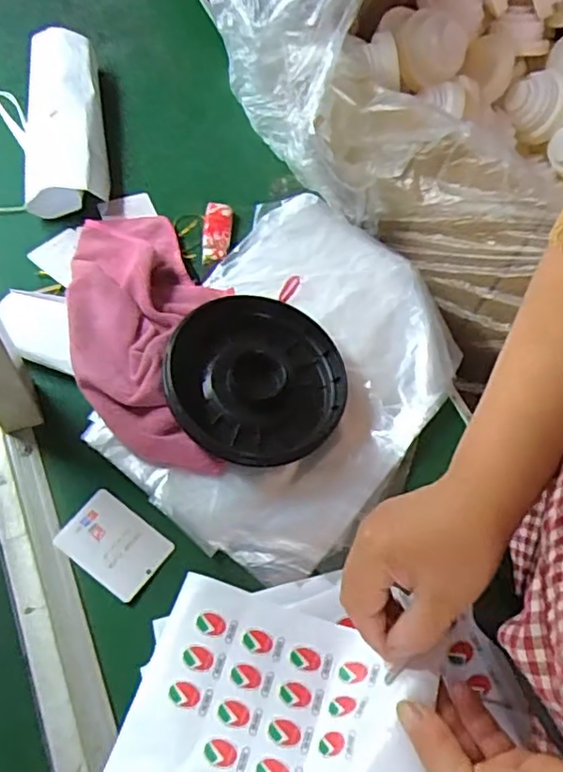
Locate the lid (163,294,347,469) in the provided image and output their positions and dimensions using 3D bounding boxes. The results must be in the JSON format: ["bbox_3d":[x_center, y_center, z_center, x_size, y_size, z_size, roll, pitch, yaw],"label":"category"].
[{"bbox_3d":[-0.018,-0.009,0.482,0.146,0.039,0.134,2,61,-4],"label":"lid"}]

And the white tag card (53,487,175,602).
[{"bbox_3d":[-0.117,0.110,0.429,0.070,0.004,0.050,33,63,13],"label":"white tag card"}]

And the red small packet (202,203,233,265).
[{"bbox_3d":[-0.061,-0.146,0.580,0.026,0.008,0.068,3,61,-3],"label":"red small packet"}]

